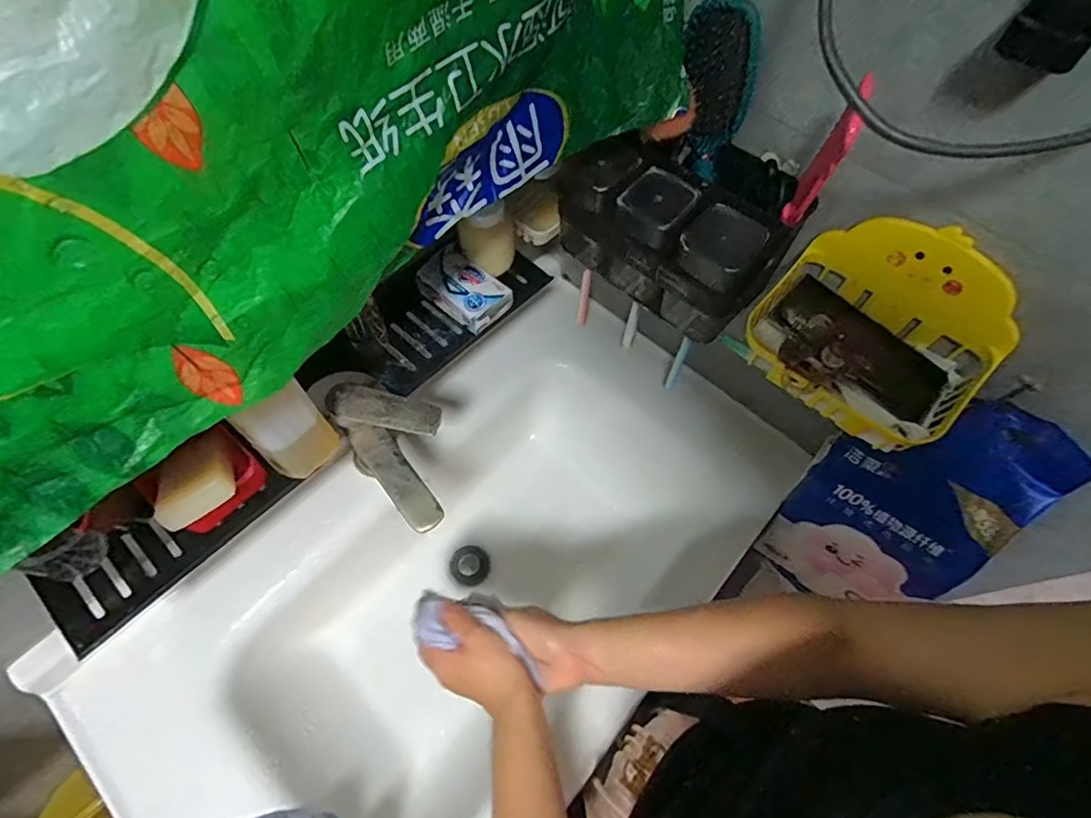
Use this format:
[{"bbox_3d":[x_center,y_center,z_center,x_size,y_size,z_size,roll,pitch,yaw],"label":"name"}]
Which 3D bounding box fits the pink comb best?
[{"bbox_3d":[0.214,-0.189,0.398,0.007,0.139,0.040,8,80,6],"label":"pink comb"}]

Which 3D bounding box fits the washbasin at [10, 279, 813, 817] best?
[{"bbox_3d":[-0.086,0.214,0.693,0.478,0.178,0.800,40,67,17],"label":"washbasin"}]

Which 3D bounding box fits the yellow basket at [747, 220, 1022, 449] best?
[{"bbox_3d":[0.298,-0.067,0.466,0.191,0.130,0.122,42,67,18],"label":"yellow basket"}]

